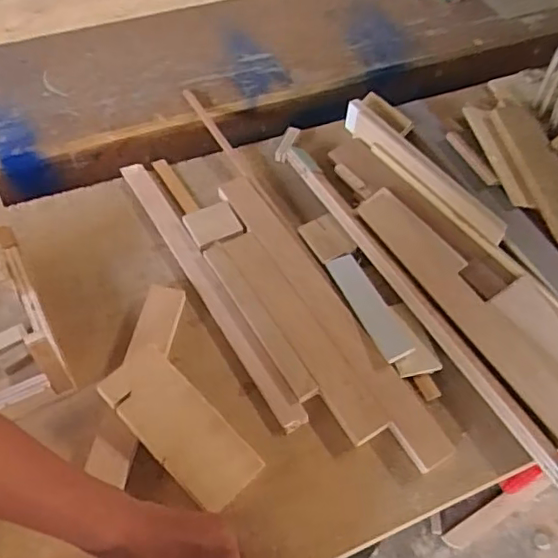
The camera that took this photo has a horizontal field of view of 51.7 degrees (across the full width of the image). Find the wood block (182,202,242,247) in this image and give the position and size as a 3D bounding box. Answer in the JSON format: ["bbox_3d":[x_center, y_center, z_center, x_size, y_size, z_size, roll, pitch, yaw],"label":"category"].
[{"bbox_3d":[-0.082,-0.069,0.714,0.061,0.007,0.055,-23,60,-18],"label":"wood block"}]

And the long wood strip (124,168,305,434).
[{"bbox_3d":[-0.091,0.003,0.680,0.035,0.026,0.403,-25,61,-19],"label":"long wood strip"}]

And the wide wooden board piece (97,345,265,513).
[{"bbox_3d":[-0.094,0.142,0.556,0.164,0.008,0.070,44,65,13],"label":"wide wooden board piece"}]

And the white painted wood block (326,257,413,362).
[{"bbox_3d":[0.104,0.031,0.661,0.038,0.008,0.143,-21,60,-17],"label":"white painted wood block"}]

